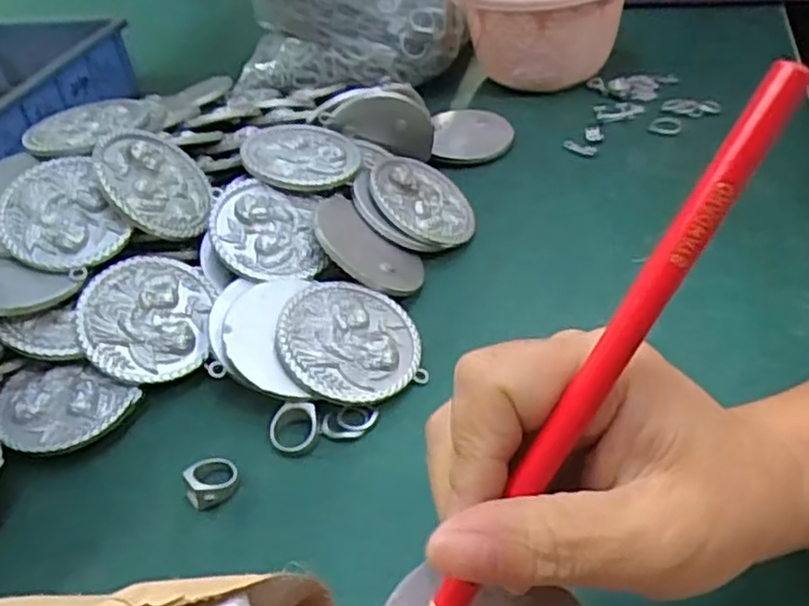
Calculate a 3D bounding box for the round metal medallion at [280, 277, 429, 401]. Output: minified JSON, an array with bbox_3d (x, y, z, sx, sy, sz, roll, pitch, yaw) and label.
[{"bbox_3d":[-0.028,0.018,0.370,0.074,0.008,0.072,2,52,-19],"label":"round metal medallion"}]

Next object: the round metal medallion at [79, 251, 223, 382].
[{"bbox_3d":[-0.139,0.009,0.387,0.067,0.007,0.077,-2,64,-20],"label":"round metal medallion"}]

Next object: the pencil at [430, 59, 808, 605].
[{"bbox_3d":[0.045,0.019,0.173,0.008,0.162,0.012,17,18,-46],"label":"pencil"}]

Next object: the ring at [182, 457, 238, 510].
[{"bbox_3d":[-0.090,0.081,0.332,0.023,0.012,0.025,-4,40,3],"label":"ring"}]

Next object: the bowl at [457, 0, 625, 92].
[{"bbox_3d":[0.110,-0.227,0.578,0.135,0.096,0.146,-4,40,3],"label":"bowl"}]

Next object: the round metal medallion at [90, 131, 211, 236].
[{"bbox_3d":[-0.143,-0.070,0.415,0.069,0.006,0.071,-19,75,-52],"label":"round metal medallion"}]

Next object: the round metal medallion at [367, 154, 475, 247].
[{"bbox_3d":[0.013,-0.065,0.449,0.070,0.006,0.067,14,49,-21],"label":"round metal medallion"}]

